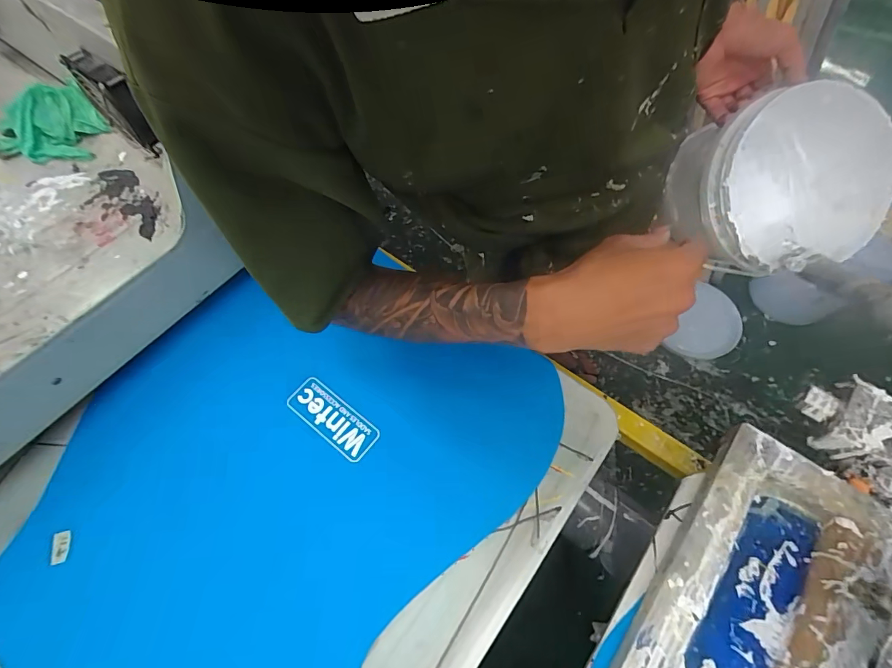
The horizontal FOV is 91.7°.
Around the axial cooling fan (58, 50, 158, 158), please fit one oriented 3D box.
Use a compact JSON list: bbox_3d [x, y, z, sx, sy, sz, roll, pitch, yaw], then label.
[{"bbox_3d":[-0.378,-0.265,0.494,0.107,0.078,0.032,34,68,18],"label":"axial cooling fan"}]

